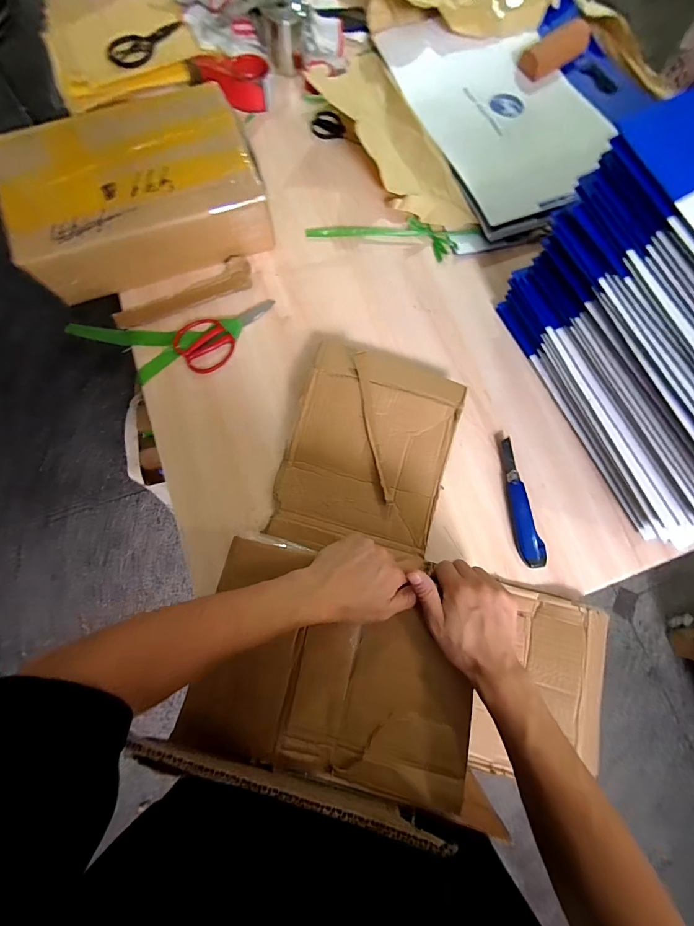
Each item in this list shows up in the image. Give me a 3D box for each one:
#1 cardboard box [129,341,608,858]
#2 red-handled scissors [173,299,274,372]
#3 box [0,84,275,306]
[{"bbox_3d":[0.078,0.099,0.496,0.394,0.166,0.533,15,80,3],"label":"cardboard box"},{"bbox_3d":[-0.209,-0.239,0.644,0.187,0.018,0.094,-42,82,-11],"label":"red-handled scissors"},{"bbox_3d":[-0.359,-0.466,0.636,0.401,0.133,0.271,-24,79,-8],"label":"box"}]

